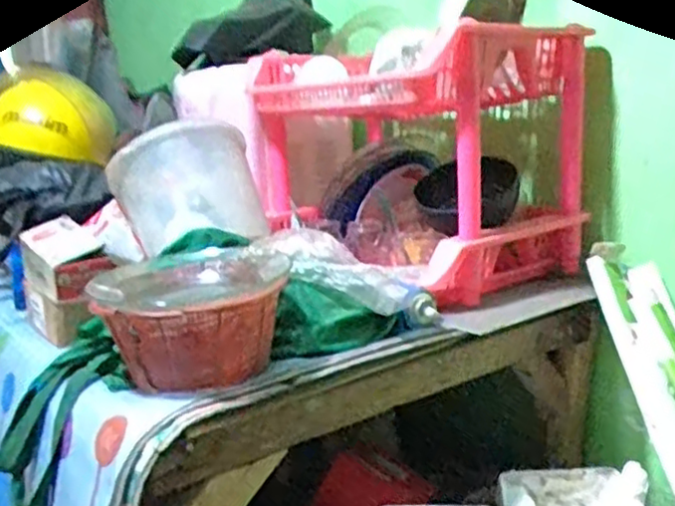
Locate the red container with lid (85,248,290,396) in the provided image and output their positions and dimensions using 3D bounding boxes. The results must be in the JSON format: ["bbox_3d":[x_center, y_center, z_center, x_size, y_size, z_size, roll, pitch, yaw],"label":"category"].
[{"bbox_3d":[-0.152,0.072,0.752,0.196,0.108,0.195,-6,11,-14],"label":"red container with lid"}]

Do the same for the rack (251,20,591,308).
[{"bbox_3d":[0.095,-0.140,1.082,0.312,0.336,0.446,-12,14,-38],"label":"rack"}]

